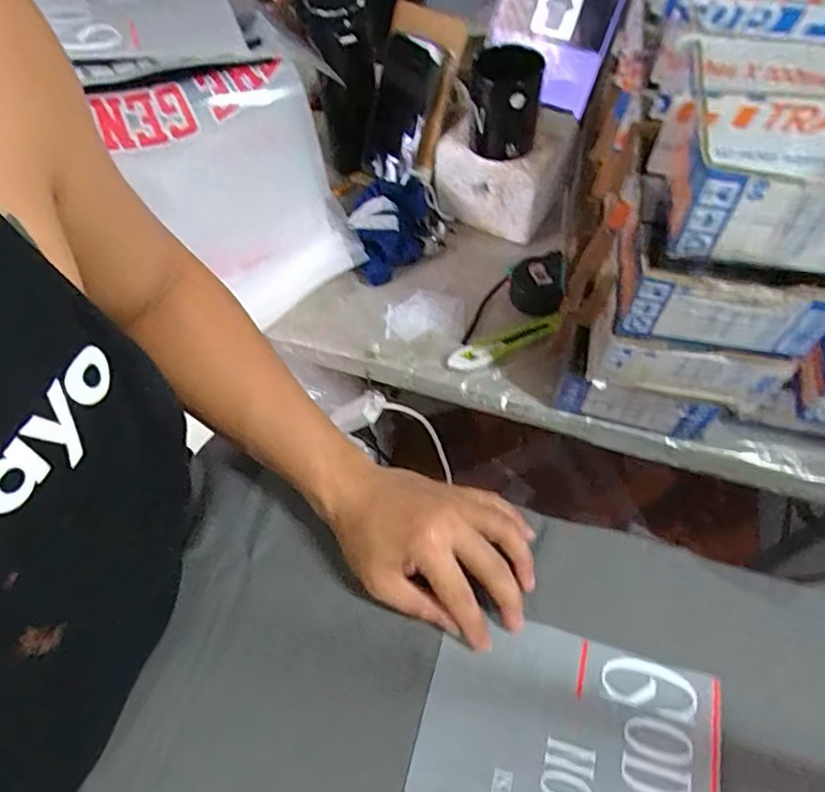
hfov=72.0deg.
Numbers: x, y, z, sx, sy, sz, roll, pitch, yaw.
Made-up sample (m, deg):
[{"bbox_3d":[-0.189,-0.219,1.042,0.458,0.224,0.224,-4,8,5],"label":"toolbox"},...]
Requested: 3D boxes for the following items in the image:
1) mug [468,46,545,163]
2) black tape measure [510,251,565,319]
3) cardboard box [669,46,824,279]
[{"bbox_3d":[0.108,-0.346,0.672,0.082,0.104,0.078,6,59,5],"label":"mug"},{"bbox_3d":[0.156,-0.143,0.708,0.063,0.037,0.071,5,59,5],"label":"black tape measure"},{"bbox_3d":[0.279,-0.151,0.407,0.169,0.071,0.104,11,60,8],"label":"cardboard box"}]

